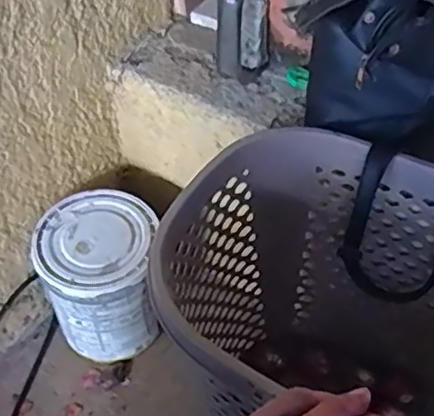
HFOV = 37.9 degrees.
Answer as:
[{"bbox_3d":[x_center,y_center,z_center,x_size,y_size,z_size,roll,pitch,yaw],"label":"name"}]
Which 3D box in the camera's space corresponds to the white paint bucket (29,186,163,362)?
[{"bbox_3d":[-0.168,0.106,0.932,0.154,0.197,0.165,-1,48,1],"label":"white paint bucket"}]

